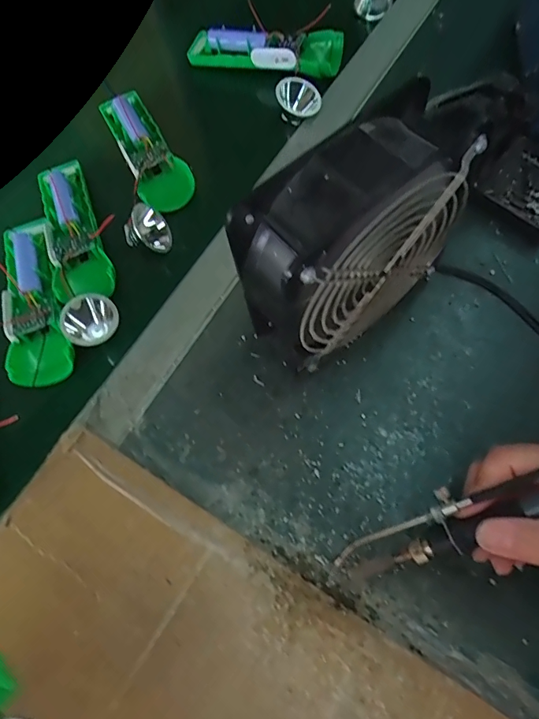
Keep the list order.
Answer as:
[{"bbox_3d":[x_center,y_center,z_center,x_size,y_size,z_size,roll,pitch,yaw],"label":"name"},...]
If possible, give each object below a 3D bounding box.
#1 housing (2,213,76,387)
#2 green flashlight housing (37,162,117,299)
[{"bbox_3d":[-0.196,-0.047,0.387,0.049,0.027,0.148,-19,67,-3],"label":"housing"},{"bbox_3d":[-0.172,-0.113,0.407,0.048,0.026,0.141,-20,67,-3],"label":"green flashlight housing"}]

